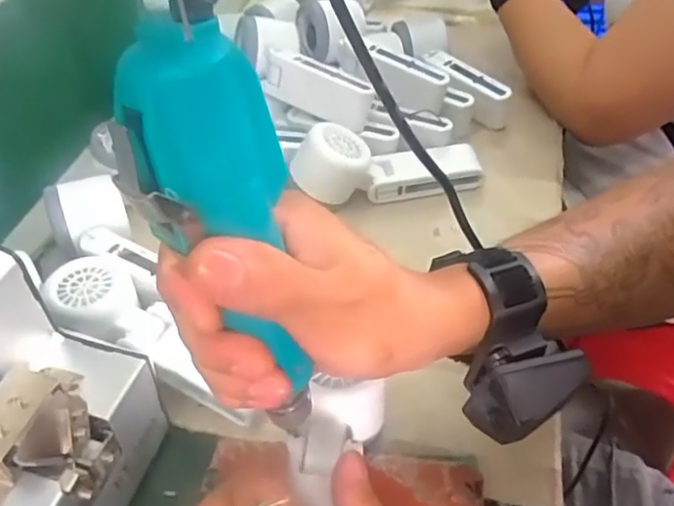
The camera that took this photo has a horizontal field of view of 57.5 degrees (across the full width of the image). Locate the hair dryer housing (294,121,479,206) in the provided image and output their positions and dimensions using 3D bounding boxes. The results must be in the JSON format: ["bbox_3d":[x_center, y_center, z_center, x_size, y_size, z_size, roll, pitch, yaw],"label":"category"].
[{"bbox_3d":[0.042,-0.080,0.535,0.160,0.053,0.055,0,44,-16],"label":"hair dryer housing"}]

